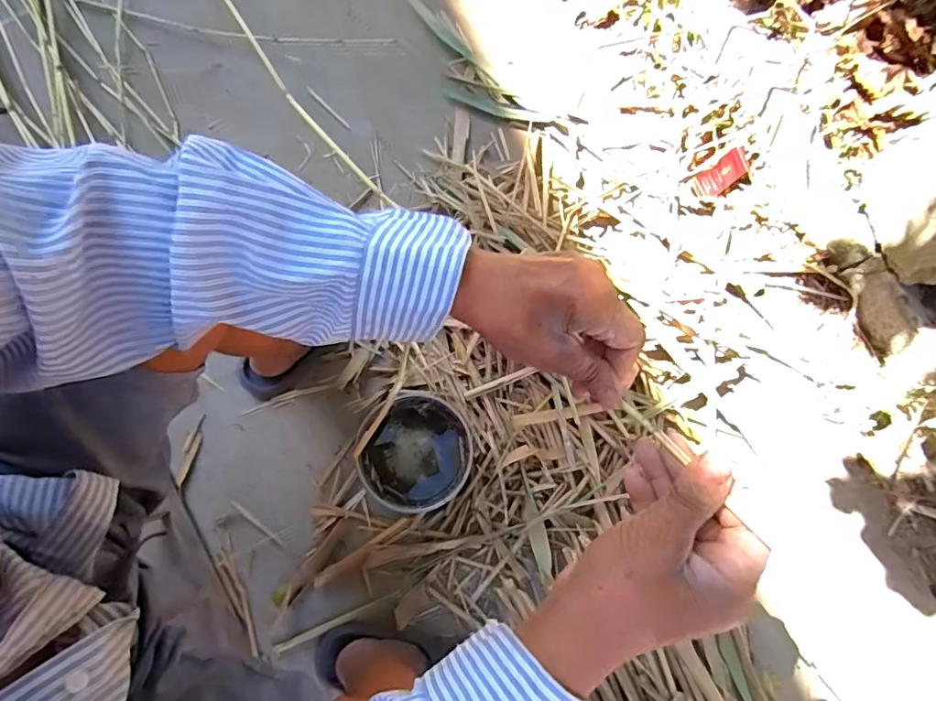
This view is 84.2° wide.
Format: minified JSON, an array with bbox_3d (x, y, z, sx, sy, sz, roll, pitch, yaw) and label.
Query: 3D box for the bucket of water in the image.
[{"bbox_3d":[-0.078,0.149,0.751,0.162,0.079,0.156,1,79,-4],"label":"bucket of water"}]

